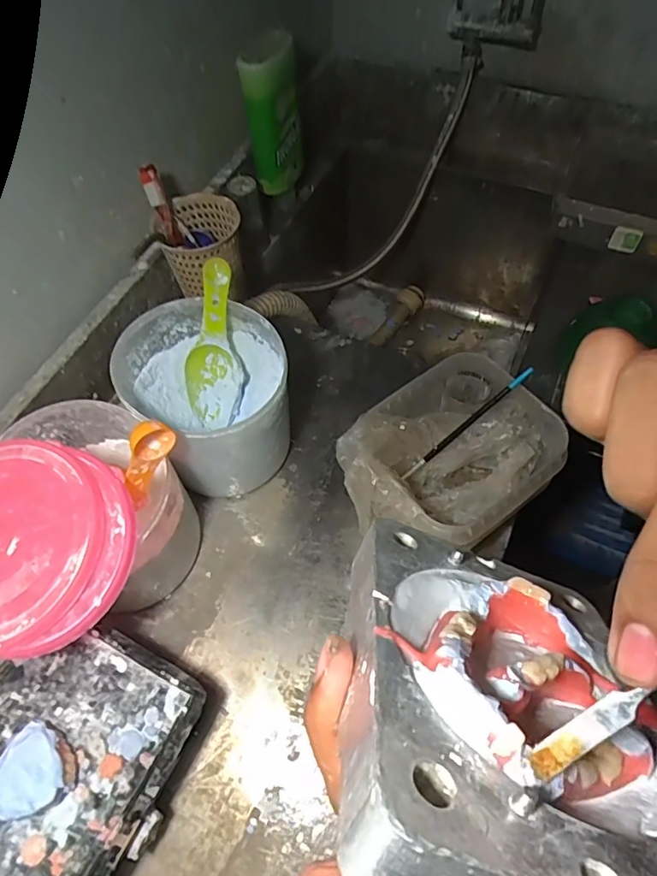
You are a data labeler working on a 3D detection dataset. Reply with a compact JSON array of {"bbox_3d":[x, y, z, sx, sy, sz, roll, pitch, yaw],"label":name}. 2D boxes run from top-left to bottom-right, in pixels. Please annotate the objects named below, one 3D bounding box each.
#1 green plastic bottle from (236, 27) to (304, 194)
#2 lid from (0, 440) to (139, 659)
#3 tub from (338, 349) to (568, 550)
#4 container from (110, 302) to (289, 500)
[{"bbox_3d":[-0.074,-0.438,0.724,0.069,0.171,0.091,-1,58,0],"label":"green plastic bottle"},{"bbox_3d":[-0.238,0.082,0.406,0.173,0.032,0.155,2,70,6],"label":"lid"},{"bbox_3d":[0.114,0.029,0.519,0.193,0.100,0.152,-34,63,-19],"label":"tub"},{"bbox_3d":[-0.120,-0.034,0.552,0.151,0.154,0.156,0,58,0],"label":"container"}]

